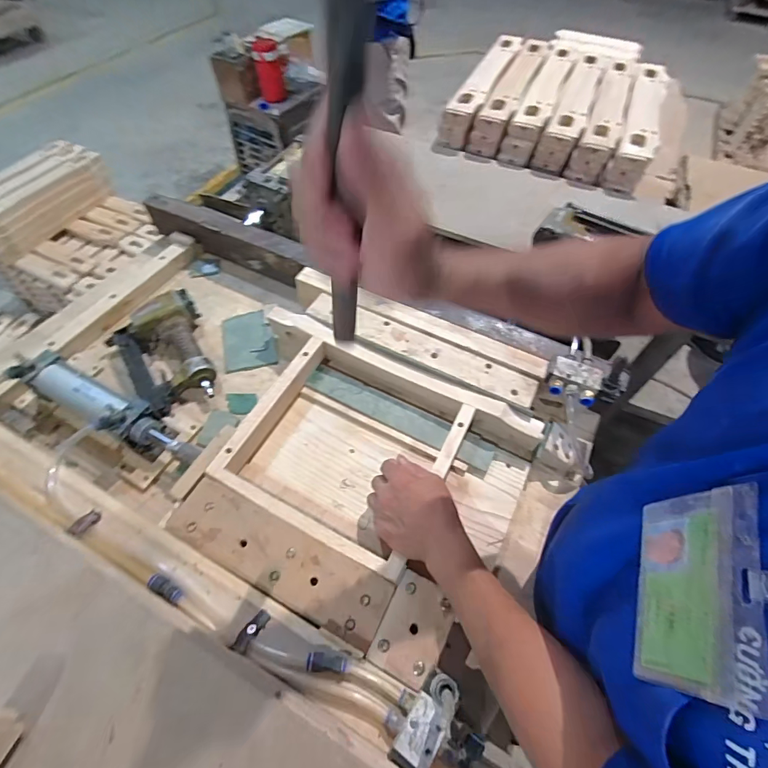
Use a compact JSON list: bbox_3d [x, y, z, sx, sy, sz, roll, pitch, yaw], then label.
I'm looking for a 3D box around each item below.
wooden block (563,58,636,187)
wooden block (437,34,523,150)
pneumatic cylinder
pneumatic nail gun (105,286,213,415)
[{"bbox_3d":[0.515,-0.625,0.963,0.081,0.082,0.450,21,58,11],"label":"wooden block"},{"bbox_3d":[0.250,-0.739,1.029,0.076,0.079,0.461,22,59,12],"label":"wooden block"},{"bbox_3d":[-0.409,0.040,0.618,0.311,0.067,0.065,25,59,14],"label":"pneumatic cylinder"},{"bbox_3d":[-0.366,-0.053,0.711,0.153,0.064,0.211,-31,63,-20],"label":"pneumatic nail gun"}]

